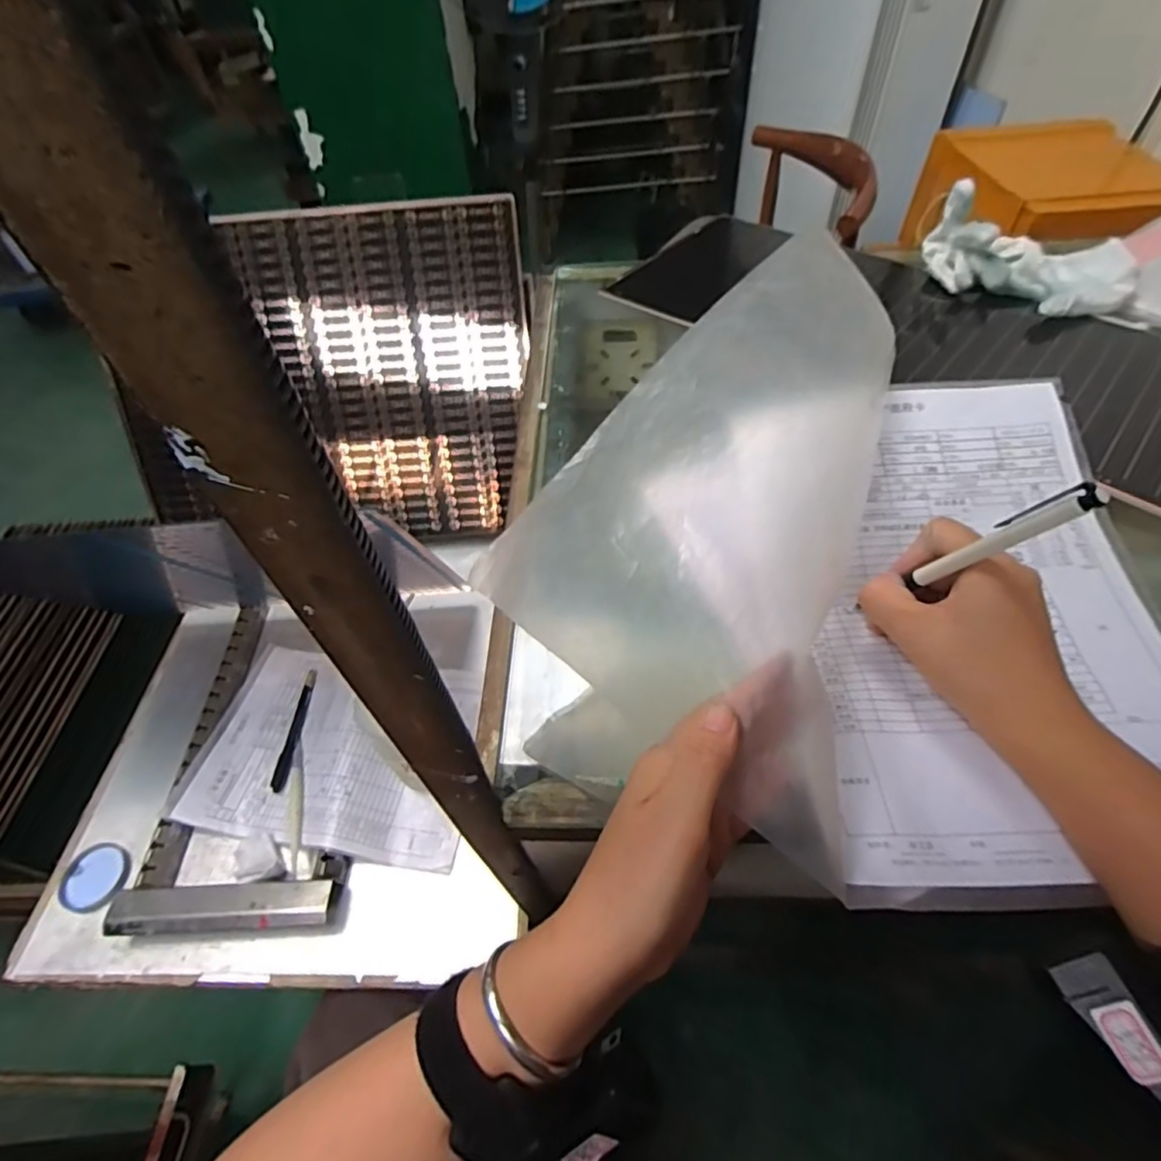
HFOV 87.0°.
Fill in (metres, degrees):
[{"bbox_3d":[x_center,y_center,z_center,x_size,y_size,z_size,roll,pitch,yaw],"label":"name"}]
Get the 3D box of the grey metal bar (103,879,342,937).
[{"bbox_3d":[-0.319,0.295,0.550,0.191,0.035,0.039,-5,52,1],"label":"grey metal bar"}]

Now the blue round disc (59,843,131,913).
[{"bbox_3d":[-0.465,0.284,0.587,0.065,0.008,0.059,7,54,10],"label":"blue round disc"}]

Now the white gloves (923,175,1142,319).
[{"bbox_3d":[0.401,-0.283,0.543,0.169,0.080,0.108,18,56,17],"label":"white gloves"}]

